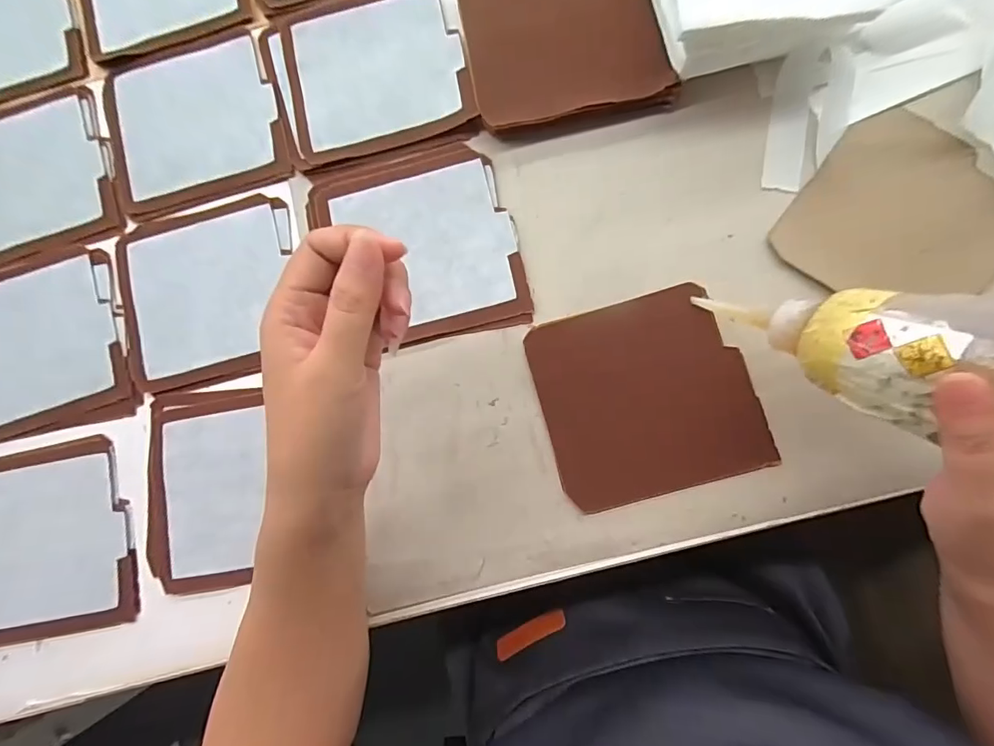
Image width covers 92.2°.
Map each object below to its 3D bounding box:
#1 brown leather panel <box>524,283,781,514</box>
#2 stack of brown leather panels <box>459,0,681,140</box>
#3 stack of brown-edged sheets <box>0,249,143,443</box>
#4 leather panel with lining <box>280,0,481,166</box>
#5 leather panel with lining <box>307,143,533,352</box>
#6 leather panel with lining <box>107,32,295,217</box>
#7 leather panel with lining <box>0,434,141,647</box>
[{"bbox_3d":[0.098,0.015,0.317,0.133,0.005,0.126,-16,85,4],"label":"brown leather panel"},{"bbox_3d":[0.045,-0.243,0.341,0.131,0.014,0.136,-11,85,4],"label":"stack of brown leather panels"},{"bbox_3d":[-0.342,-0.018,0.358,0.129,0.008,0.130,-16,84,1],"label":"stack of brown-edged sheets"},{"bbox_3d":[-0.092,-0.229,0.357,0.130,0.005,0.121,-15,85,4],"label":"leather panel with lining"},{"bbox_3d":[-0.055,-0.088,0.338,0.135,0.007,0.138,-14,85,4],"label":"leather panel with lining"},{"bbox_3d":[-0.234,-0.194,0.366,0.128,0.004,0.122,-14,85,4],"label":"leather panel with lining"},{"bbox_3d":[-0.324,0.119,0.338,0.132,0.010,0.130,-12,81,2],"label":"leather panel with lining"}]

